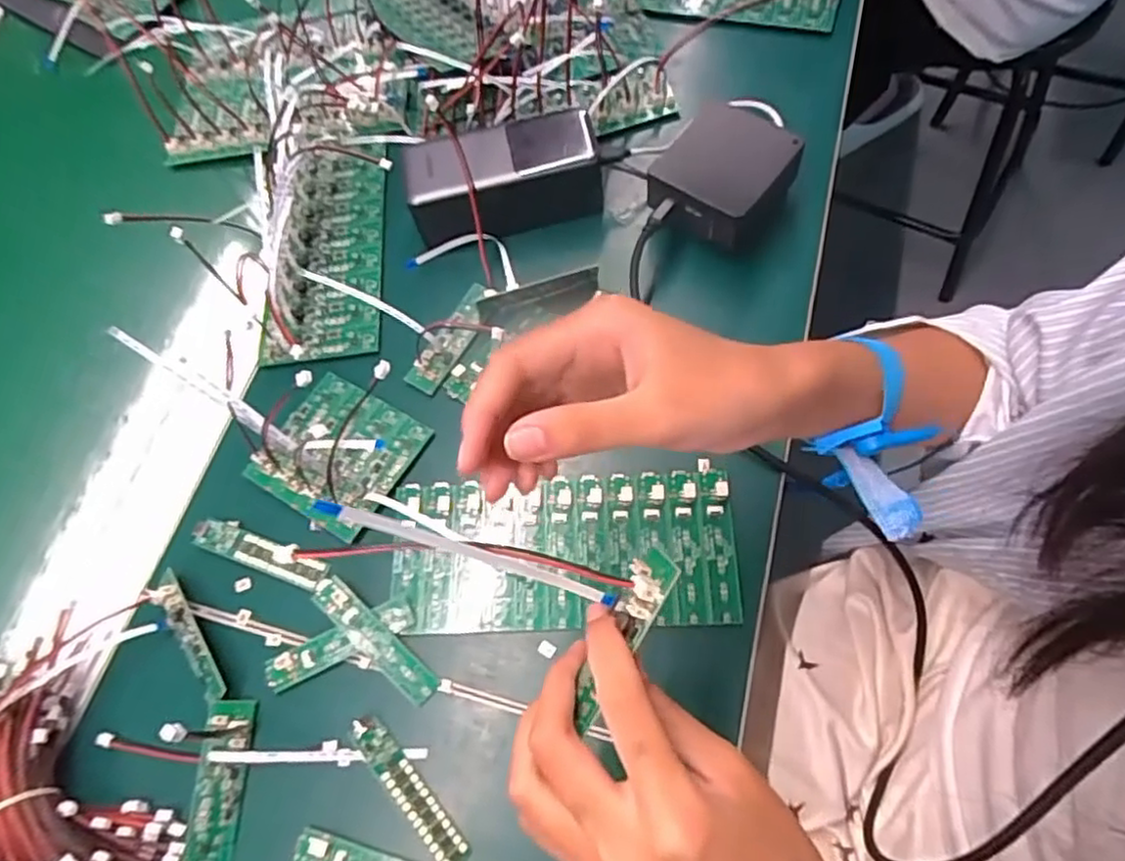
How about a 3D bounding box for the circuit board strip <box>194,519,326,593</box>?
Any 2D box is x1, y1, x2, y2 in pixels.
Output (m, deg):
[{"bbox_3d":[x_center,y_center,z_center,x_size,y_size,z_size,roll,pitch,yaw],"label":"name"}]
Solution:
[{"bbox_3d":[-0.179,0.072,0.401,0.084,0.006,0.020,17,69,15],"label":"circuit board strip"}]

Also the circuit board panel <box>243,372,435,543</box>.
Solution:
[{"bbox_3d":[-0.138,0.012,0.418,0.088,0.006,0.083,27,72,18],"label":"circuit board panel"}]

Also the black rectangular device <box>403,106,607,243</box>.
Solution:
[{"bbox_3d":[-0.040,-0.169,0.466,0.129,0.058,0.058,-15,64,-4],"label":"black rectangular device"}]

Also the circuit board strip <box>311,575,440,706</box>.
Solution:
[{"bbox_3d":[-0.103,0.113,0.368,0.085,0.006,0.017,42,79,10],"label":"circuit board strip"}]

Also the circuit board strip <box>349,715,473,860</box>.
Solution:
[{"bbox_3d":[-0.078,0.180,0.340,0.014,0.007,0.085,-42,67,-11],"label":"circuit board strip"}]

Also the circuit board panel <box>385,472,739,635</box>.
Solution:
[{"bbox_3d":[0.000,0.067,0.379,0.187,0.015,0.083,-5,65,6],"label":"circuit board panel"}]

